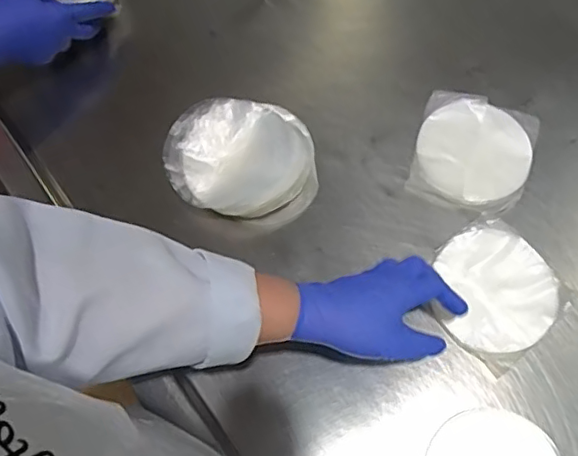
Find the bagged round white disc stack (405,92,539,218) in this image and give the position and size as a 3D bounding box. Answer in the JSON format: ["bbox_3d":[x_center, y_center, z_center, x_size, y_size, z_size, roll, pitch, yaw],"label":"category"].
[{"bbox_3d":[0.203,-0.085,0.627,0.122,0.020,0.134,0,66,0],"label":"bagged round white disc stack"}]

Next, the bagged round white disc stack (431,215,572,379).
[{"bbox_3d":[0.204,0.063,0.573,0.122,0.011,0.125,0,66,0],"label":"bagged round white disc stack"}]

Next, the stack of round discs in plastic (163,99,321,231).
[{"bbox_3d":[-0.050,-0.070,0.614,0.152,0.074,0.124,-6,66,-3],"label":"stack of round discs in plastic"}]

